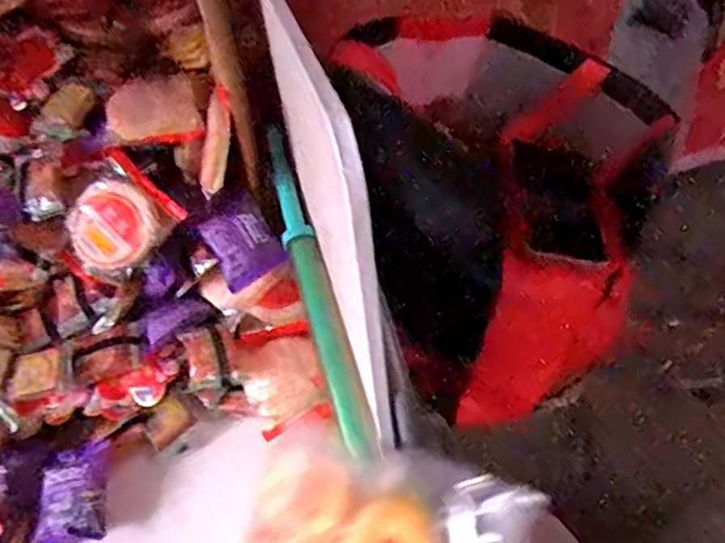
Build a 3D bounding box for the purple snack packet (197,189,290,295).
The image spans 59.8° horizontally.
[{"bbox_3d":[-0.114,-0.027,0.594,0.062,0.075,0.009,-33,5,2],"label":"purple snack packet"}]

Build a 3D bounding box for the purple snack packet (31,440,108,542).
[{"bbox_3d":[-0.237,0.183,0.512,0.052,0.022,0.078,-12,45,-5],"label":"purple snack packet"}]

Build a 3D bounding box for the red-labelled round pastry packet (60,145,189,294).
[{"bbox_3d":[-0.239,-0.046,0.608,0.102,0.030,0.108,40,97,3],"label":"red-labelled round pastry packet"}]

